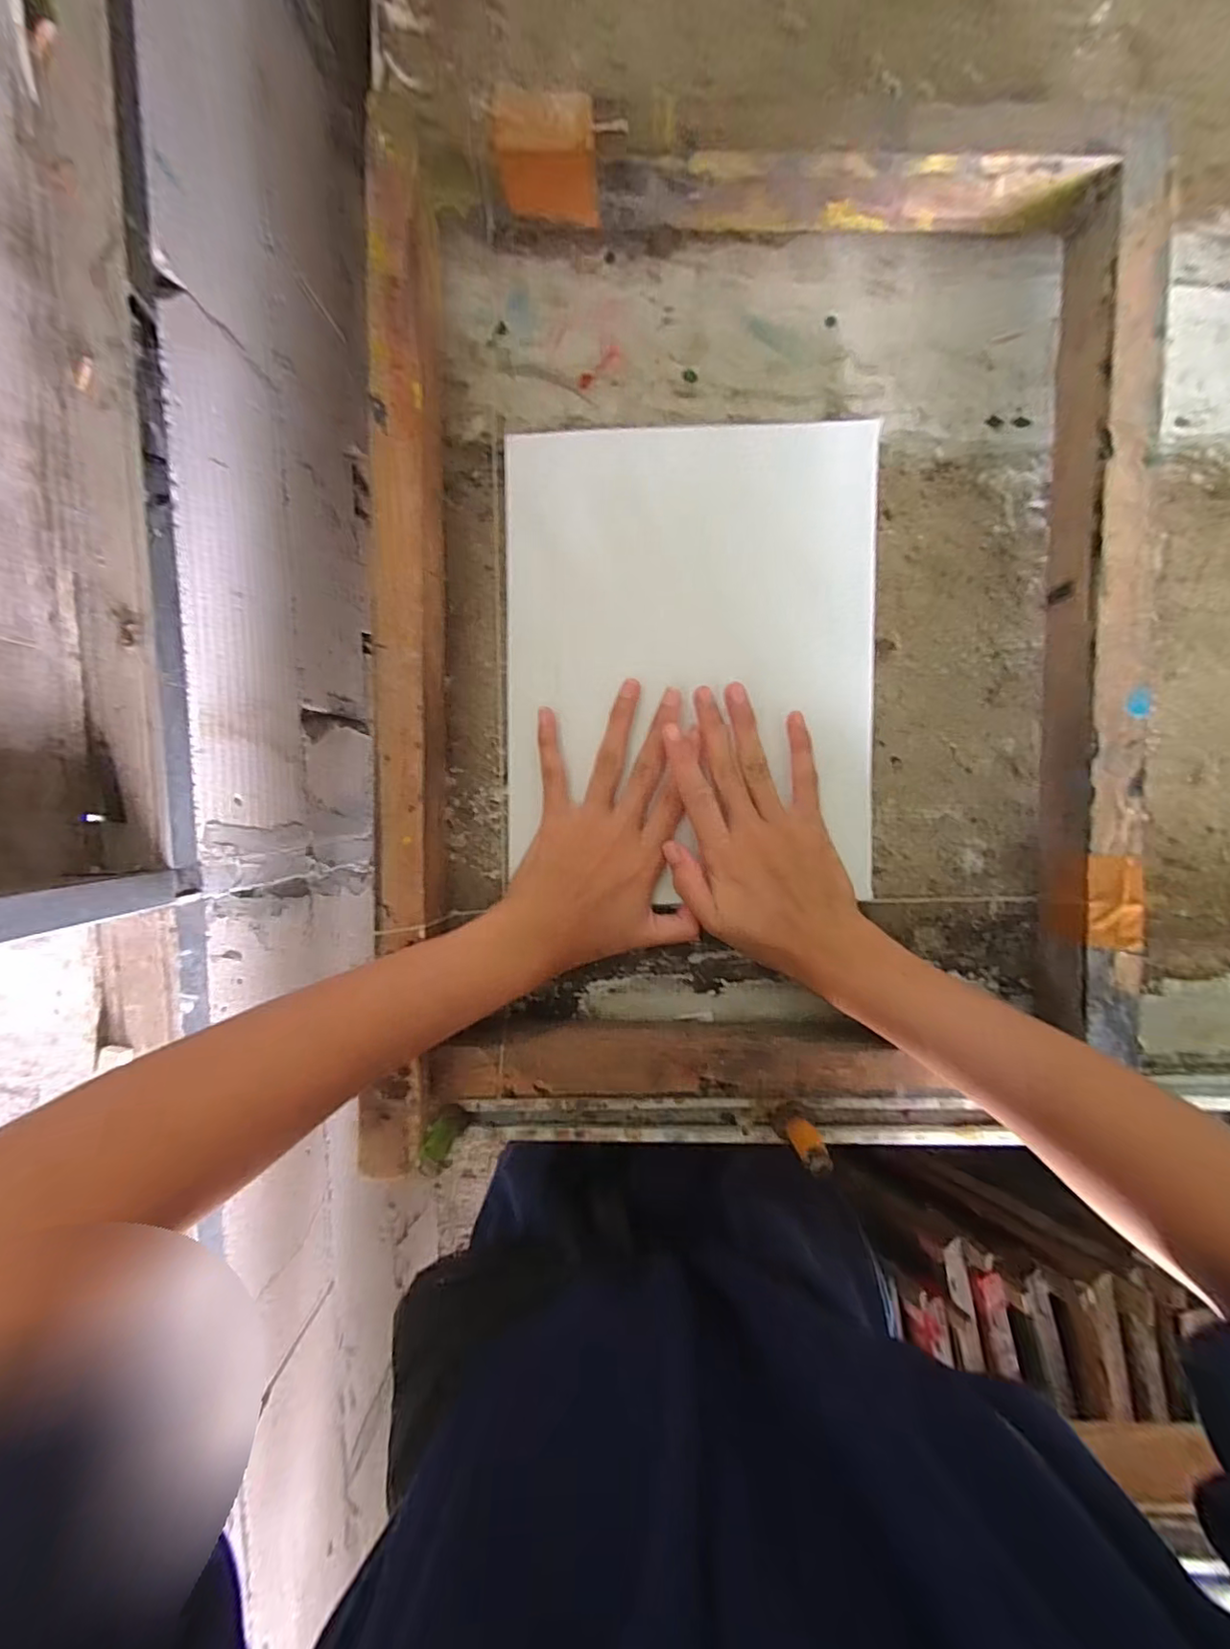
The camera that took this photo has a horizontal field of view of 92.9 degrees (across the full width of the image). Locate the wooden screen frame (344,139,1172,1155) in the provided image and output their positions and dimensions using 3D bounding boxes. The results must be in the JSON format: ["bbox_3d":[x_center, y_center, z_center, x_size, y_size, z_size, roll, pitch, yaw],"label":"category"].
[{"bbox_3d":[0.077,-0.093,0.317,0.400,0.066,0.501,0,93,0],"label":"wooden screen frame"}]

